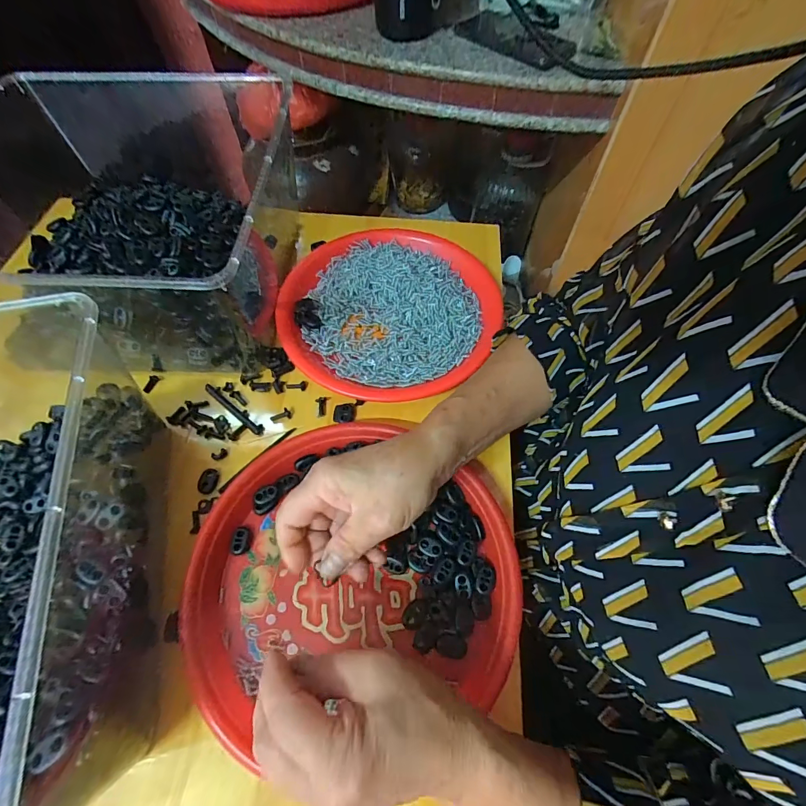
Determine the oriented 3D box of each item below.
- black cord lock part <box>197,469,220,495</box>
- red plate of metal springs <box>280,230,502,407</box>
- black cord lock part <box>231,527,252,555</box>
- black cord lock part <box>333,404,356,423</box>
[{"bbox_3d":[-0.168,0.067,0.349,0.015,0.006,0.022,19,63,11],"label":"black cord lock part"},{"bbox_3d":[-0.013,-0.101,0.425,0.223,0.024,0.221,0,61,0],"label":"red plate of metal springs"},{"bbox_3d":[-0.130,0.111,0.324,0.014,0.005,0.021,4,61,2],"label":"black cord lock part"},{"bbox_3d":[-0.056,0.010,0.382,0.020,0.005,0.020,1,61,1],"label":"black cord lock part"}]

